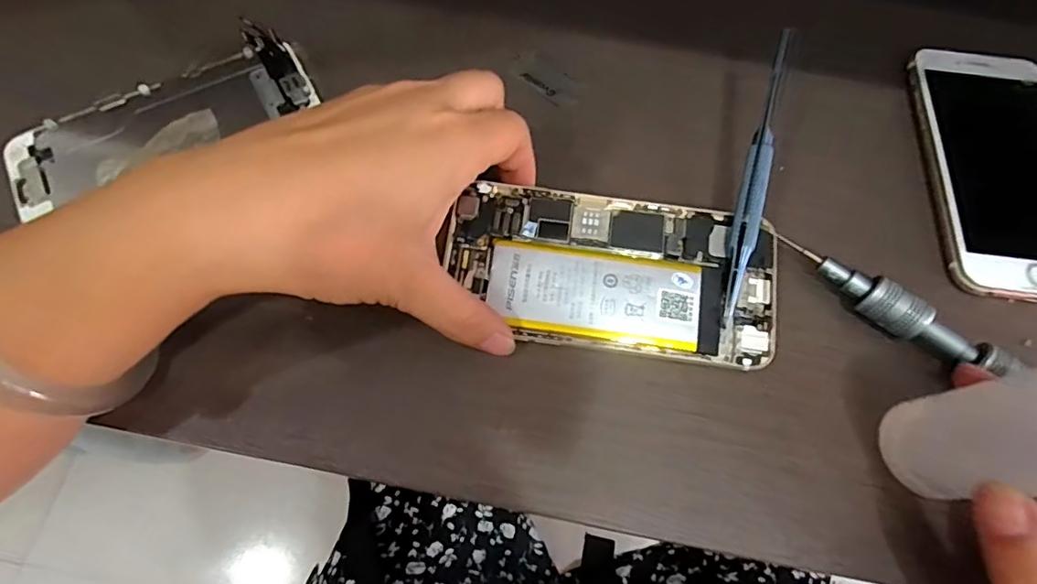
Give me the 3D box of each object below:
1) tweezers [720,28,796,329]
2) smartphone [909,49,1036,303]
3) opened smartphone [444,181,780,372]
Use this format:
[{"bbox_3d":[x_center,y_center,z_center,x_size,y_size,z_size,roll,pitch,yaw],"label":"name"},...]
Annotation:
[{"bbox_3d":[0.100,-0.049,0.229,0.010,0.004,0.126,14,85,5],"label":"tweezers"},{"bbox_3d":[0.229,-0.058,0.258,0.068,0.009,0.133,7,67,2],"label":"smartphone"},{"bbox_3d":[0.039,-0.009,0.228,0.135,0.009,0.066,7,67,2],"label":"opened smartphone"}]

